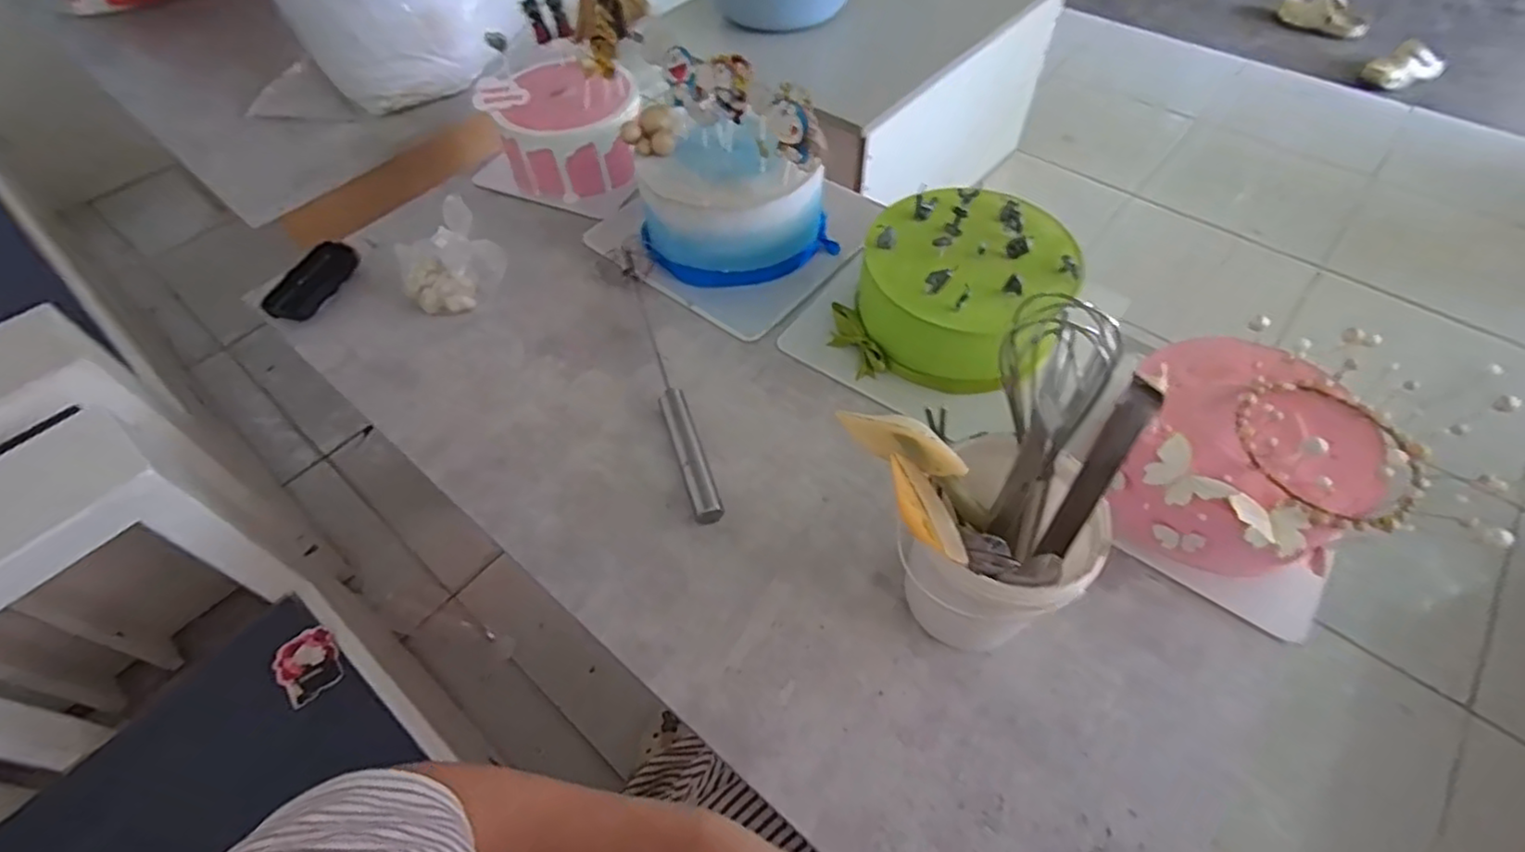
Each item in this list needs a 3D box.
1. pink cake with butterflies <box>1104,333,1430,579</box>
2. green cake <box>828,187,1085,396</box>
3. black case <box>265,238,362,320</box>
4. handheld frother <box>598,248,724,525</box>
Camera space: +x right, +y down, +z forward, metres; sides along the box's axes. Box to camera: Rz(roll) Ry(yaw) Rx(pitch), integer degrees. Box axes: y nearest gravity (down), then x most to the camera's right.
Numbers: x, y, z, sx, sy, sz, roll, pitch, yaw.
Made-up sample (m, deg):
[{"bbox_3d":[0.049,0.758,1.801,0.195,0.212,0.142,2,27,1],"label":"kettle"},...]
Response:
[{"bbox_3d":[0.374,0.025,0.504,0.193,0.095,0.163,19,60,17],"label":"pink cake with butterflies"},{"bbox_3d":[0.185,-0.131,0.630,0.192,0.096,0.189,27,62,20],"label":"green cake"},{"bbox_3d":[-0.492,-0.155,0.726,0.043,0.034,0.108,15,59,14],"label":"black case"},{"bbox_3d":[-0.098,-0.061,0.641,0.045,0.021,0.347,-21,57,-9],"label":"handheld frother"}]

